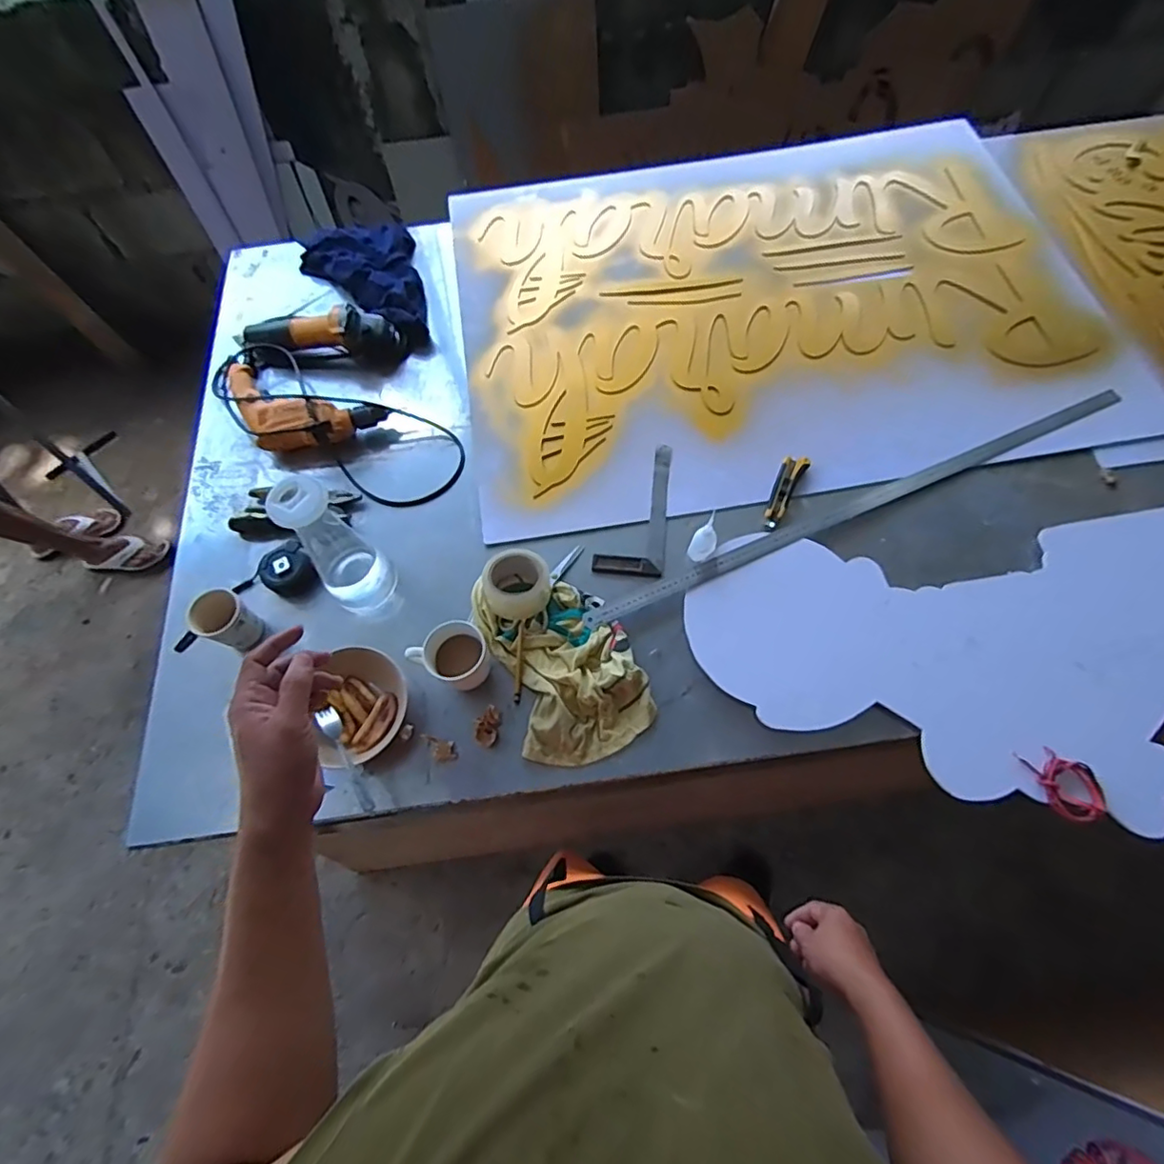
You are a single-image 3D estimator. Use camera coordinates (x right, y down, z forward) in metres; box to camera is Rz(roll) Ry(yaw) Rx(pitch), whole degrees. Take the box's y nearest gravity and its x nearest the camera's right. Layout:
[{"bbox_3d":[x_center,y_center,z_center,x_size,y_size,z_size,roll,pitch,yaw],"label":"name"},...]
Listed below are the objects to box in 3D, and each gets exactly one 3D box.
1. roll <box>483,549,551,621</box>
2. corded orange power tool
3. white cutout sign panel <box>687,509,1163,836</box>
[{"bbox_3d":[-0.099,0.006,0.891,0.100,0.055,0.102,-1,65,2],"label":"roll"},{"bbox_3d":[-0.454,-0.289,1.038,0.513,0.069,0.189,27,70,14],"label":"corded orange power tool"},{"bbox_3d":[0.825,0.086,0.838,1.280,0.023,0.426,-5,65,1],"label":"white cutout sign panel"}]

